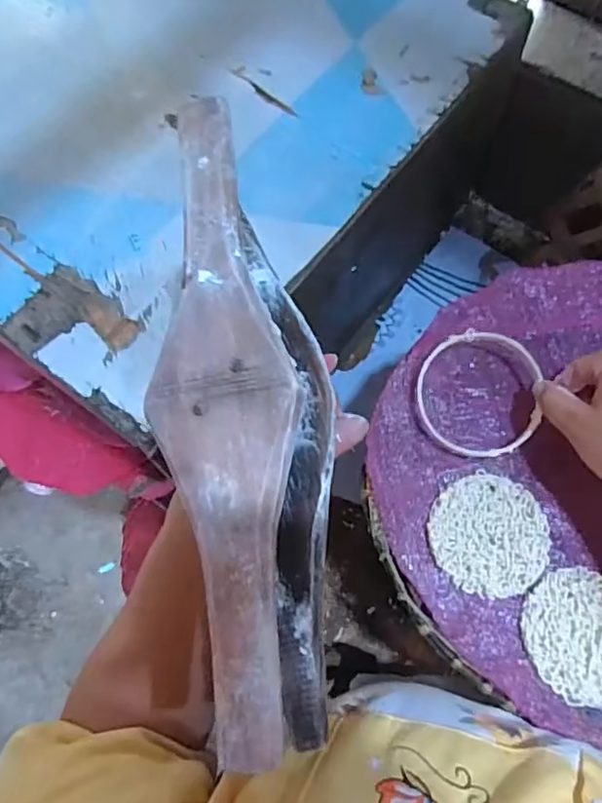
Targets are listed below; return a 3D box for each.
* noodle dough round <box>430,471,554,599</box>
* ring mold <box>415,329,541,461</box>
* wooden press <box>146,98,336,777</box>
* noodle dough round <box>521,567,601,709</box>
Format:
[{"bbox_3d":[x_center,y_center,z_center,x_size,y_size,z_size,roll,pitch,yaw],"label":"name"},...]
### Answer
[{"bbox_3d":[0.128,0.089,0.395,0.078,0.004,0.078,-1,70,2],"label":"noodle dough round"},{"bbox_3d":[0.126,-0.005,0.418,0.084,0.015,0.089,-1,84,7],"label":"ring mold"},{"bbox_3d":[-0.023,0.001,0.240,0.065,0.043,0.255,-8,79,0],"label":"wooden press"},{"bbox_3d":[0.181,0.147,0.370,0.076,0.004,0.076,-1,70,2],"label":"noodle dough round"}]

